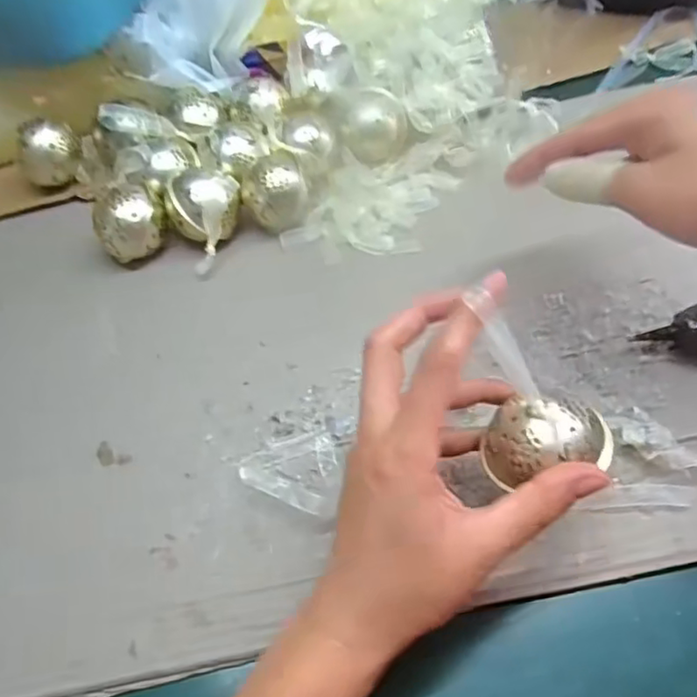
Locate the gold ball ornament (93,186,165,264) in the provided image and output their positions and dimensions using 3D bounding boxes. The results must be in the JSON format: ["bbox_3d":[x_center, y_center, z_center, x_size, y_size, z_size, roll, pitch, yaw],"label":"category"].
[{"bbox_3d":[-0.166,-0.094,0.469,0.046,0.046,0.044,-3,56,4],"label":"gold ball ornament"}]

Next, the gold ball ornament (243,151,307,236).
[{"bbox_3d":[-0.055,-0.115,0.476,0.046,0.047,0.047,-2,58,2],"label":"gold ball ornament"}]

